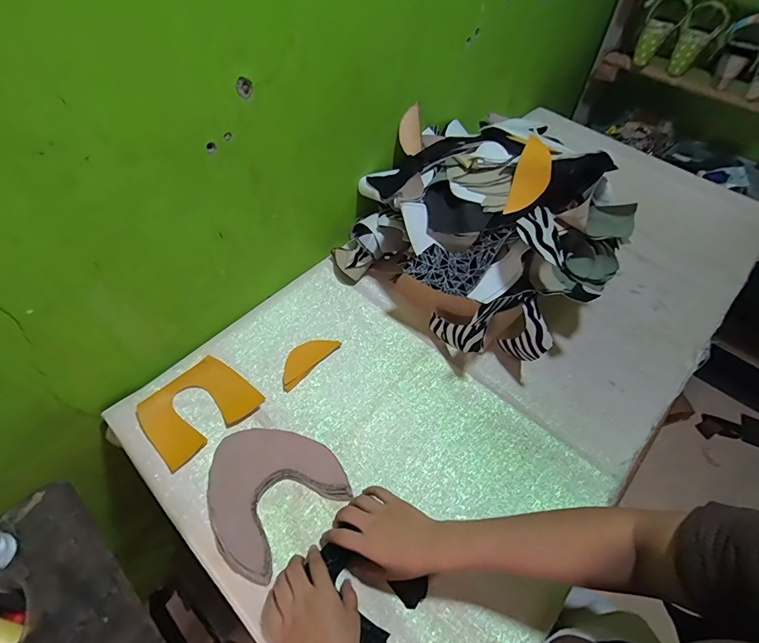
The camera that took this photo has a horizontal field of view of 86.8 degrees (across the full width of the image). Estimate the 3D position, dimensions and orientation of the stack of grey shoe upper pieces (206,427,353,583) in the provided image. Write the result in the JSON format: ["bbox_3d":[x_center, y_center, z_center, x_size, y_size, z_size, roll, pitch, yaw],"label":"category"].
[{"bbox_3d":[-0.148,0.212,0.527,0.168,0.019,0.166,39,62,21],"label":"stack of grey shoe upper pieces"}]

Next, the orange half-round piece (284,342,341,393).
[{"bbox_3d":[-0.118,0.059,0.644,0.046,0.005,0.110,38,61,21],"label":"orange half-round piece"}]

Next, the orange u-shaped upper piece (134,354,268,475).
[{"bbox_3d":[-0.264,0.124,0.582,0.118,0.014,0.147,36,60,20],"label":"orange u-shaped upper piece"}]

